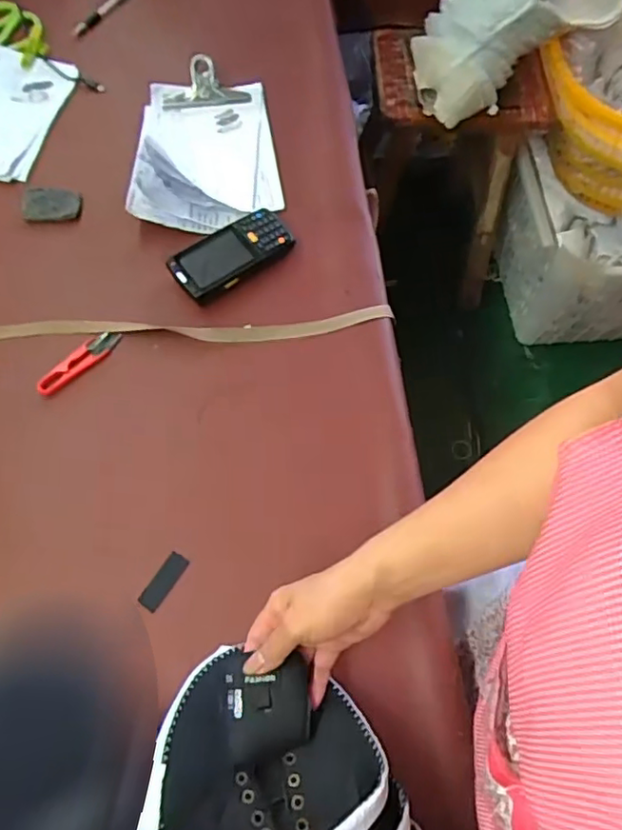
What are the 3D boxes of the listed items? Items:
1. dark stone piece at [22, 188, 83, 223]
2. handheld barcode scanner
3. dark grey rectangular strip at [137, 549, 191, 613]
[{"bbox_3d":[-0.326,-0.267,0.750,0.073,0.010,0.051,-6,65,-6],"label":"dark stone piece"},{"bbox_3d":[-0.097,-0.197,0.727,0.150,0.023,0.076,-34,71,-17],"label":"handheld barcode scanner"},{"bbox_3d":[-0.142,0.160,0.573,0.019,0.008,0.057,30,67,11],"label":"dark grey rectangular strip"}]

